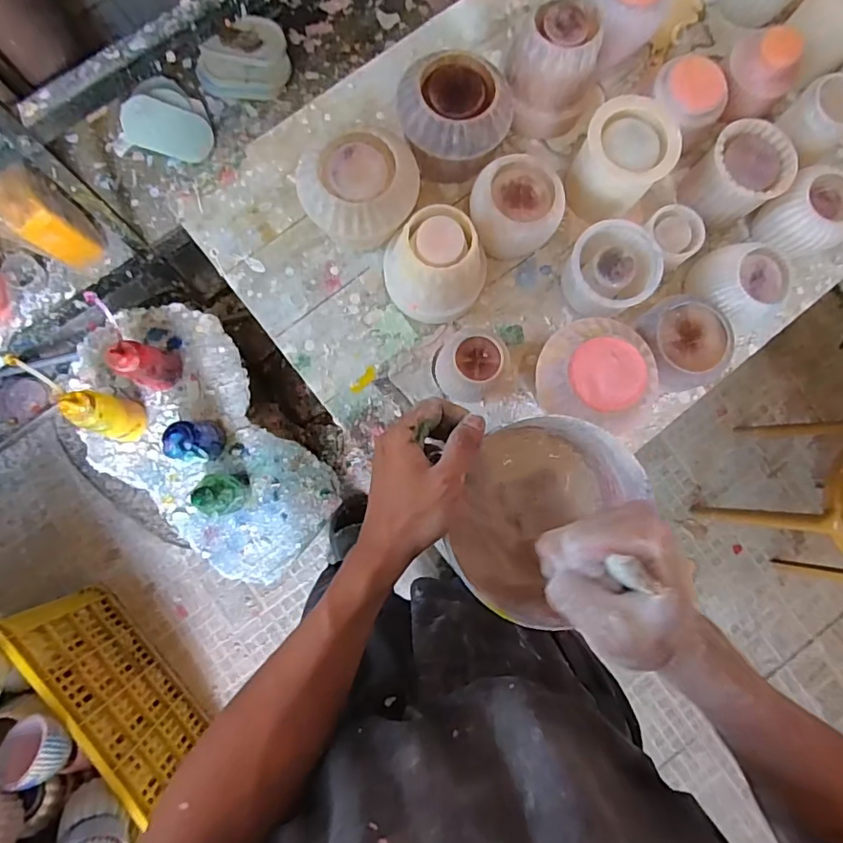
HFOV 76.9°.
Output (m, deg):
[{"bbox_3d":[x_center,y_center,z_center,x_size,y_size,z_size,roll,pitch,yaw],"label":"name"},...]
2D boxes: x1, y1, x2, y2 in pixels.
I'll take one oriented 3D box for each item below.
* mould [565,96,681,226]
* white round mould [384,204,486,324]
[{"bbox_3d":[0.226,-0.299,0.622,0.097,0.105,0.091,0,84,-4],"label":"mould"},{"bbox_3d":[0.017,-0.173,0.594,0.095,0.107,0.100,0,84,-4],"label":"white round mould"}]

